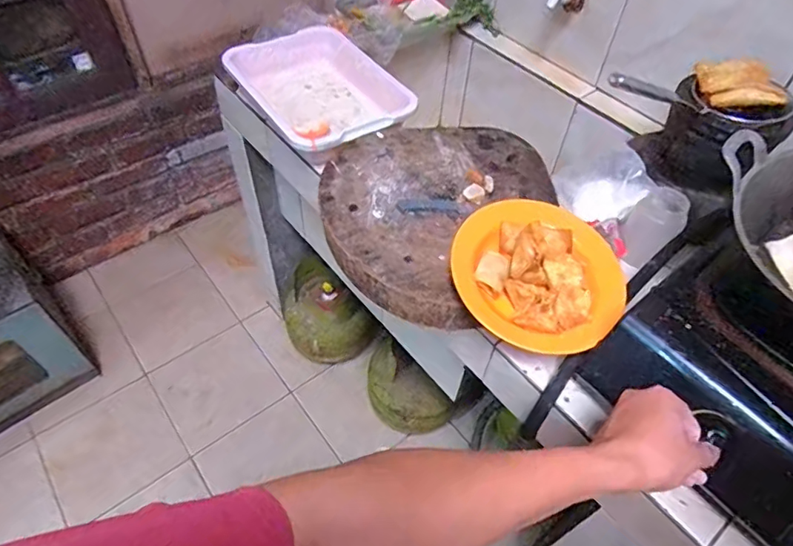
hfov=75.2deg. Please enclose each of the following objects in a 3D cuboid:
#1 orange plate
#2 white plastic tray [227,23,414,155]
[{"bbox_3d":[0.182,-0.008,0.643,0.203,0.055,0.201,1,52,-2],"label":"orange plate"},{"bbox_3d":[-0.134,-0.322,0.936,0.234,0.085,0.319,-26,57,-21],"label":"white plastic tray"}]

